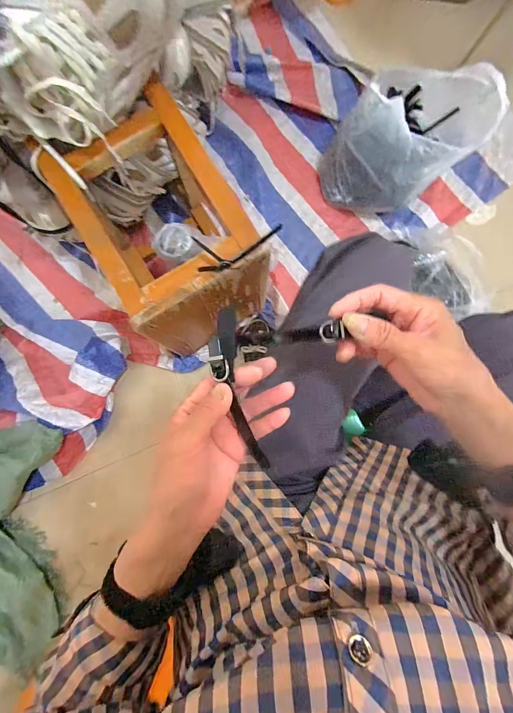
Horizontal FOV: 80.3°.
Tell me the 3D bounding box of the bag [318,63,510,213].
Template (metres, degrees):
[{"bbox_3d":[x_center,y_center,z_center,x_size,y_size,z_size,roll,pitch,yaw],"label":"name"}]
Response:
[{"bbox_3d":[0.314,-0.487,0.694,0.296,0.202,0.246,-30,86,-3],"label":"bag"}]

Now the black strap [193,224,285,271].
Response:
[{"bbox_3d":[-0.021,-0.149,0.417,0.123,0.016,0.049,-12,85,-1],"label":"black strap"}]

